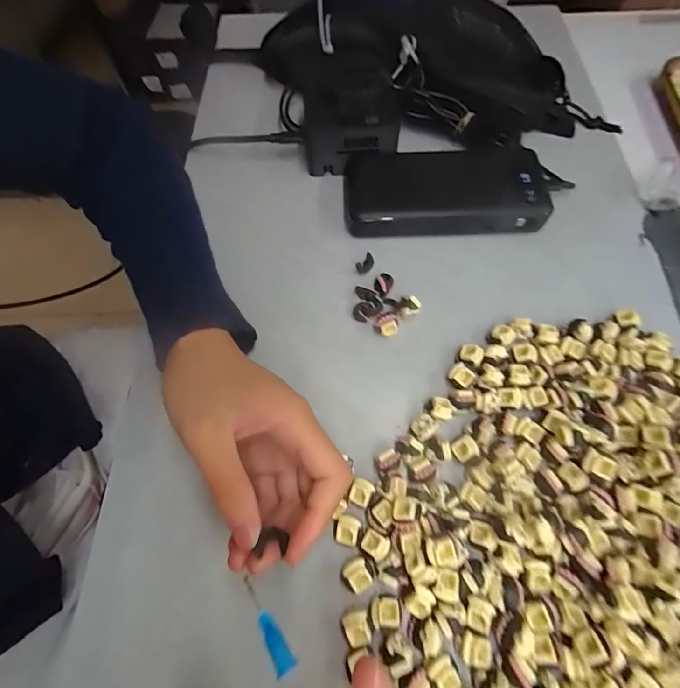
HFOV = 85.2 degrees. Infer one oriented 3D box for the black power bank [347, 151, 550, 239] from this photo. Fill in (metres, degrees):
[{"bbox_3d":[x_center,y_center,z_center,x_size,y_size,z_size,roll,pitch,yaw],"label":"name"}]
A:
[{"bbox_3d":[0.085,-0.122,0.306,0.156,0.031,0.072,-1,65,1],"label":"black power bank"}]

